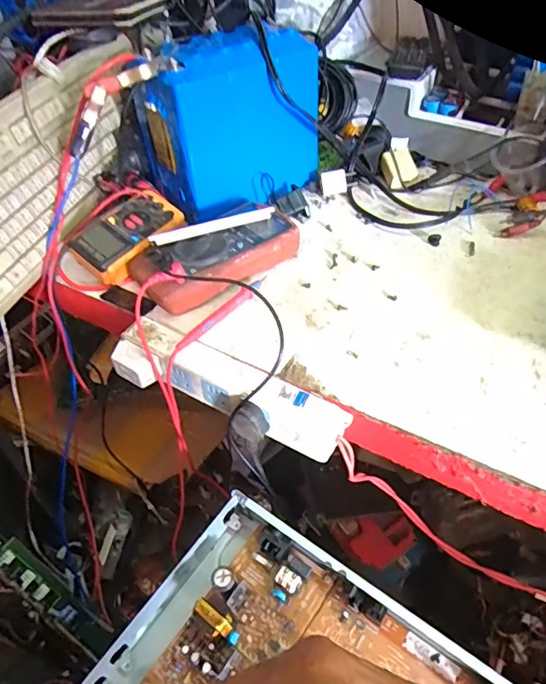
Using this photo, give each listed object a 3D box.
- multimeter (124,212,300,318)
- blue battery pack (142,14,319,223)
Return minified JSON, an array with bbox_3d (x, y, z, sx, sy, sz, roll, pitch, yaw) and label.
[{"bbox_3d":[-0.054,-0.087,0.522,0.175,0.051,0.082,-22,47,-16],"label":"multimeter"},{"bbox_3d":[-0.040,-0.247,0.570,0.197,0.163,0.086,-19,47,-14],"label":"blue battery pack"}]

